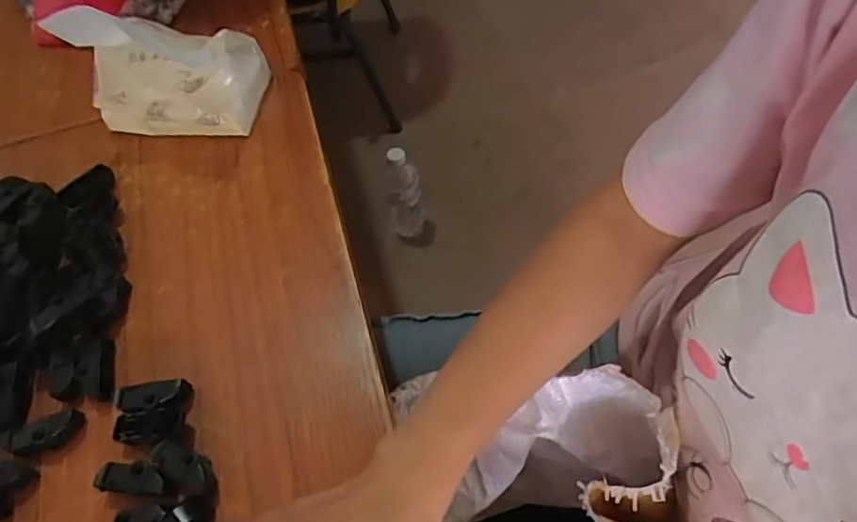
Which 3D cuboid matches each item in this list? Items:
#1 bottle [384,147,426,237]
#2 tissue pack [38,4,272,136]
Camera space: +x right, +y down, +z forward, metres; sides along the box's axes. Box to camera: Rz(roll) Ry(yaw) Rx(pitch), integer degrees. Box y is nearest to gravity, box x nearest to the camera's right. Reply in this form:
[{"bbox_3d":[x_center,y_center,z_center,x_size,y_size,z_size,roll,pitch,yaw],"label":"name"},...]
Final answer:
[{"bbox_3d":[-0.044,-0.118,1.093,0.067,0.245,0.053,-8,57,2],"label":"bottle"},{"bbox_3d":[-0.223,-0.175,0.491,0.126,0.113,0.087,5,59,10],"label":"tissue pack"}]

